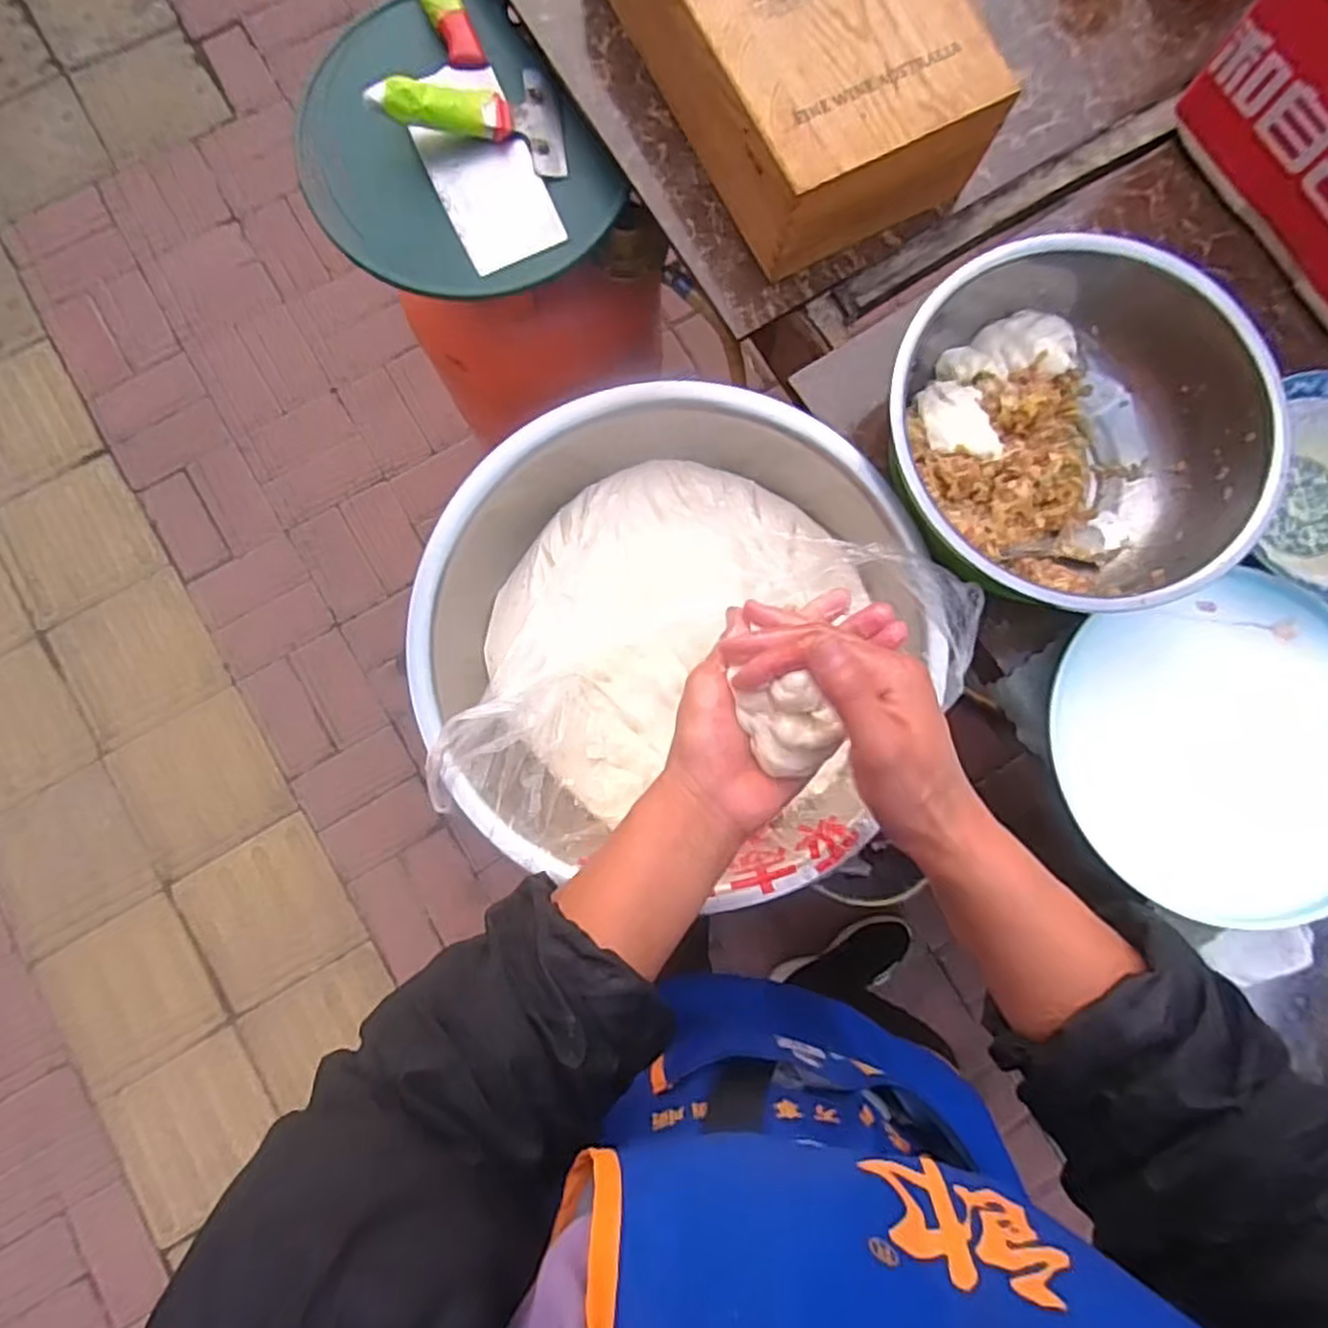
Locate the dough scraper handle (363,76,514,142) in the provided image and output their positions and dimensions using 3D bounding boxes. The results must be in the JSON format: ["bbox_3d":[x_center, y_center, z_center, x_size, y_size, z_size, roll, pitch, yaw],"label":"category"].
[{"bbox_3d":[-0.188,-0.472,0.612,0.115,0.025,0.034,-2,80,-17],"label":"dough scraper handle"}]

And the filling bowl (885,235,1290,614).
[{"bbox_3d":[0.286,-0.155,0.531,0.251,0.117,0.244,0,83,-1],"label":"filling bowl"}]

